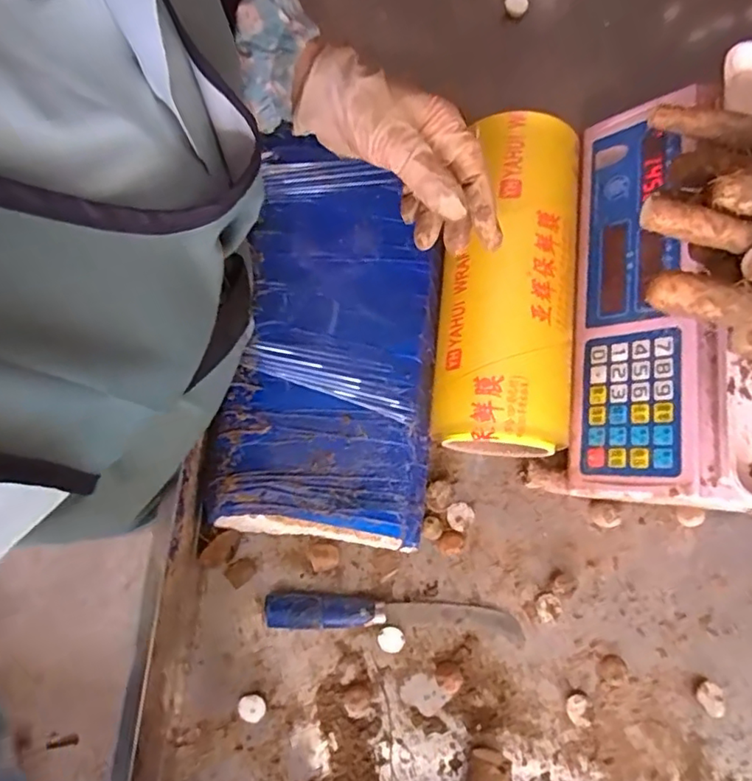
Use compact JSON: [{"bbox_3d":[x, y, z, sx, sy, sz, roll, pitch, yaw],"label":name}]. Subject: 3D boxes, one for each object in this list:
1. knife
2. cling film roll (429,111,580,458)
[{"bbox_3d":[0.016,0.181,0.468,0.202,0.026,0.026,5,79,0],"label":"knife"},{"bbox_3d":[0.105,-0.084,0.458,0.103,0.075,0.263,10,83,1],"label":"cling film roll"}]

